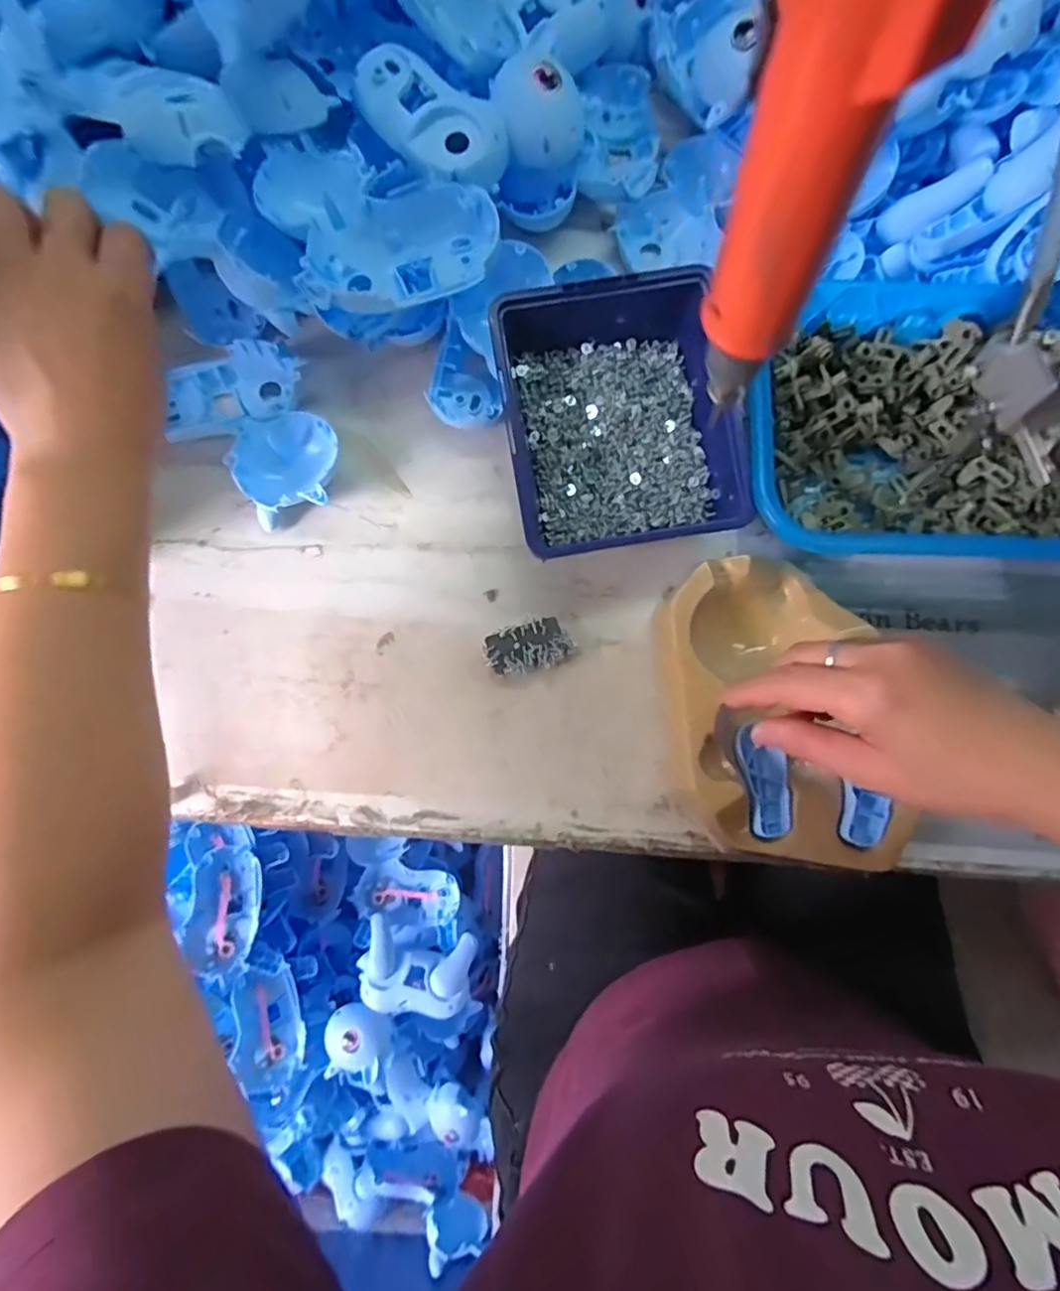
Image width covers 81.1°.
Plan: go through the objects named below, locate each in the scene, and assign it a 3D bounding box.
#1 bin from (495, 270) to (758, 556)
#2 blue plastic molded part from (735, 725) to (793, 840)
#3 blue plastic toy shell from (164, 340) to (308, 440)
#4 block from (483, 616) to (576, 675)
[{"bbox_3d":[0.057,-0.145,0.402,0.139,0.068,0.166,-8,80,-1],"label":"bin"},{"bbox_3d":[0.143,0.081,0.374,0.030,0.012,0.065,-12,76,-2],"label":"blue plastic molded part"},{"bbox_3d":[-0.206,-0.177,0.435,0.097,0.026,0.067,-9,80,-1],"label":"blue plastic toy shell"},{"bbox_3d":[-0.001,0.001,0.410,0.055,0.014,0.033,-20,80,-3],"label":"block"}]

